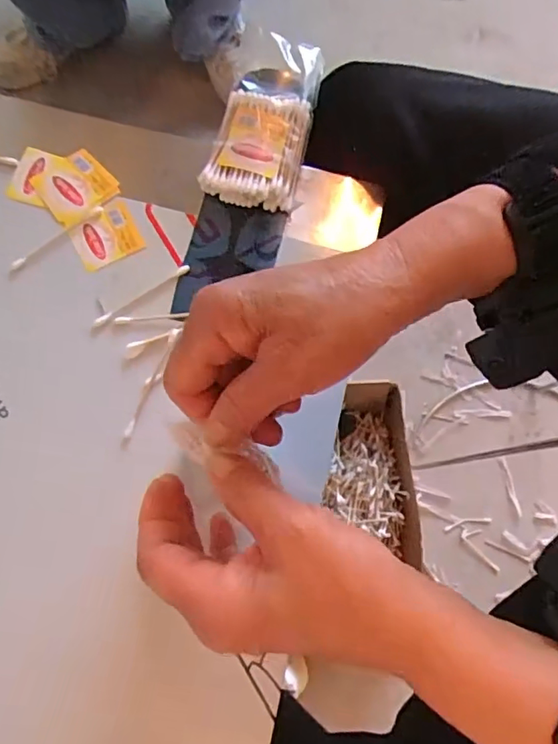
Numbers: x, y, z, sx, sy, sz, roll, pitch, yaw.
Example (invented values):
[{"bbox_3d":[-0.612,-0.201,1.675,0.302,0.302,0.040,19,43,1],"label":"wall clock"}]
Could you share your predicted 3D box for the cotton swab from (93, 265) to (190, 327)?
[{"bbox_3d":[-0.090,-0.051,0.347,0.071,0.004,0.005,-33,78,-10],"label":"cotton swab"}]

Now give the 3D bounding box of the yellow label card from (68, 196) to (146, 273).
[{"bbox_3d":[-0.118,-0.093,0.359,0.044,0.004,0.041,-27,78,-8],"label":"yellow label card"}]

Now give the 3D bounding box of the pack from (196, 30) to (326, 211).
[{"bbox_3d":[-0.007,-0.175,0.374,0.060,0.028,0.121,19,76,3],"label":"pack"}]

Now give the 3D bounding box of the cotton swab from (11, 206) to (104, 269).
[{"bbox_3d":[-0.148,-0.092,0.355,0.071,0.005,0.007,-39,80,-11],"label":"cotton swab"}]

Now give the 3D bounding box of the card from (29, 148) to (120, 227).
[{"bbox_3d":[-0.143,-0.131,0.369,0.045,0.005,0.044,-40,81,-10],"label":"card"}]

